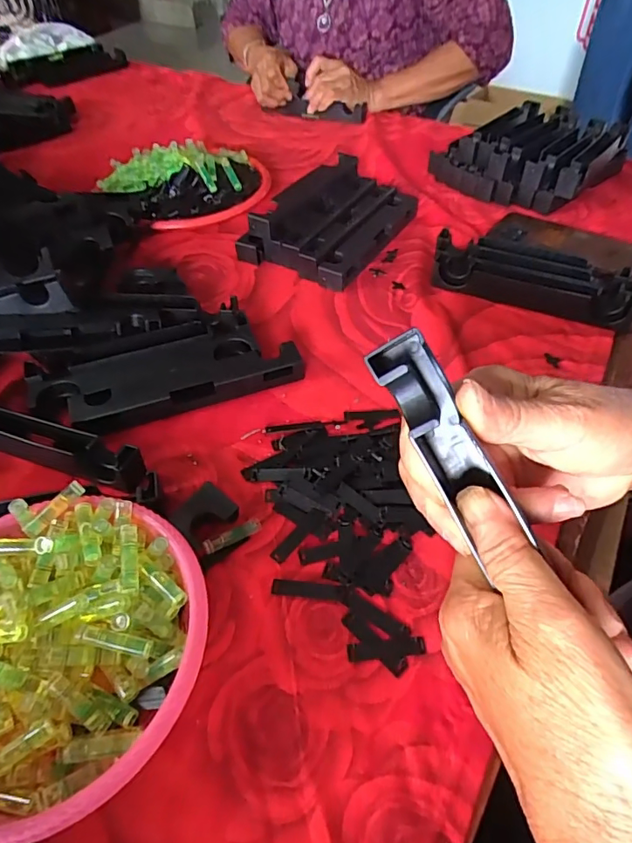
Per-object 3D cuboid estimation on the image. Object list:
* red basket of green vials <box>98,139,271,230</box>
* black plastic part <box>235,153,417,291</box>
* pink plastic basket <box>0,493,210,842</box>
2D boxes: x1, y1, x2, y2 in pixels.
[{"bbox_3d":[-0.158,-0.316,0.679,0.208,0.055,0.179,-27,54,-21],"label":"red basket of green vials"},{"bbox_3d":[0.023,-0.247,0.613,0.141,0.052,0.205,24,54,21],"label":"black plastic part"},{"bbox_3d":[-0.148,0.128,0.286,0.164,0.054,0.163,-1,49,1],"label":"pink plastic basket"}]

